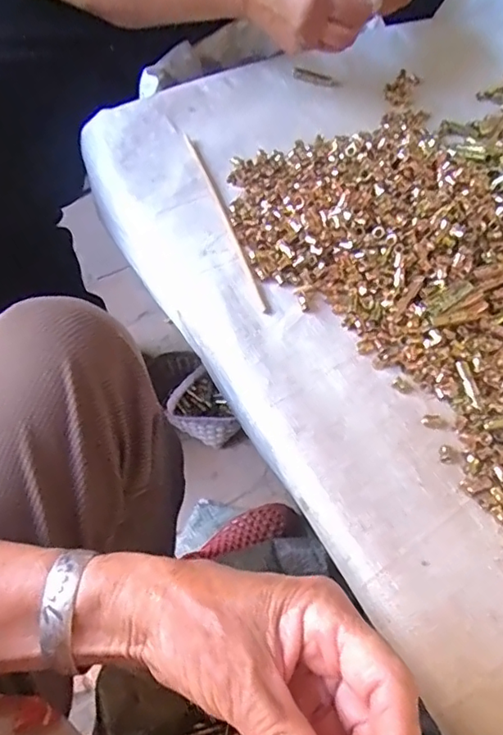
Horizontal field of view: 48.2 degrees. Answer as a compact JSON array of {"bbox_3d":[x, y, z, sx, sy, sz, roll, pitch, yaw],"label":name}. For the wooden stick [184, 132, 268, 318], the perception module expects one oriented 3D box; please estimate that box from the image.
[{"bbox_3d":[-0.026,-0.133,0.494,0.006,0.009,0.220,-16,63,-11],"label":"wooden stick"}]

